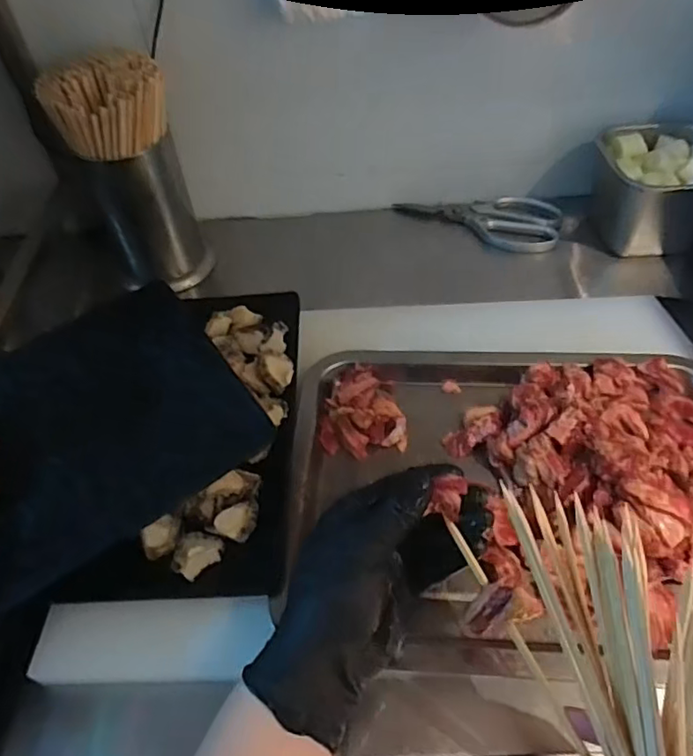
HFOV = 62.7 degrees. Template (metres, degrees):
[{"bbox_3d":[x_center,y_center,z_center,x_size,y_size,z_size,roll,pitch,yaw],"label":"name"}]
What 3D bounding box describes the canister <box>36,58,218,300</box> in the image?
[{"bbox_3d":[-0.225,-0.201,0.600,0.101,0.229,0.083,4,51,7],"label":"canister"}]

